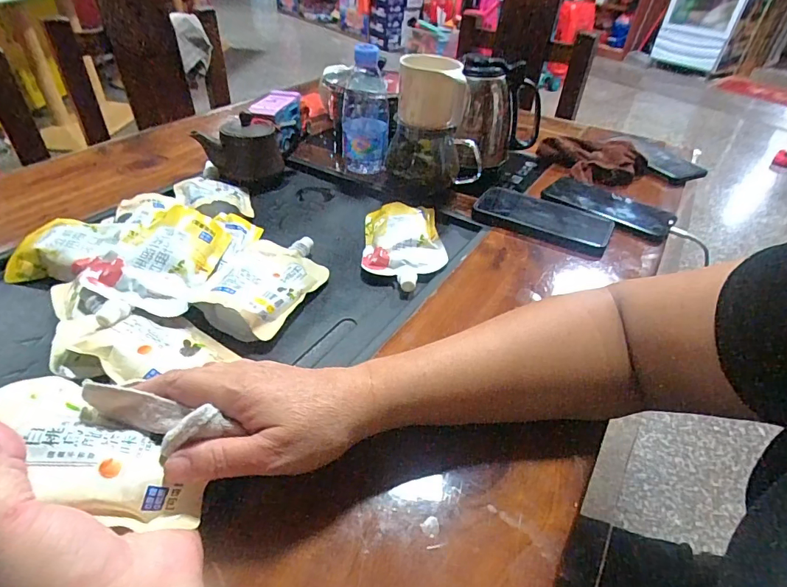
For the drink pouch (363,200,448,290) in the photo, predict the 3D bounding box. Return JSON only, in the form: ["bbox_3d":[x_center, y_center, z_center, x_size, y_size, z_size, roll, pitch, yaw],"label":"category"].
[{"bbox_3d":[0.012,-0.061,0.518,0.091,0.028,0.149,3,40,-1],"label":"drink pouch"}]

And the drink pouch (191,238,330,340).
[{"bbox_3d":[-0.128,-0.015,0.455,0.088,0.036,0.138,15,41,13],"label":"drink pouch"}]

